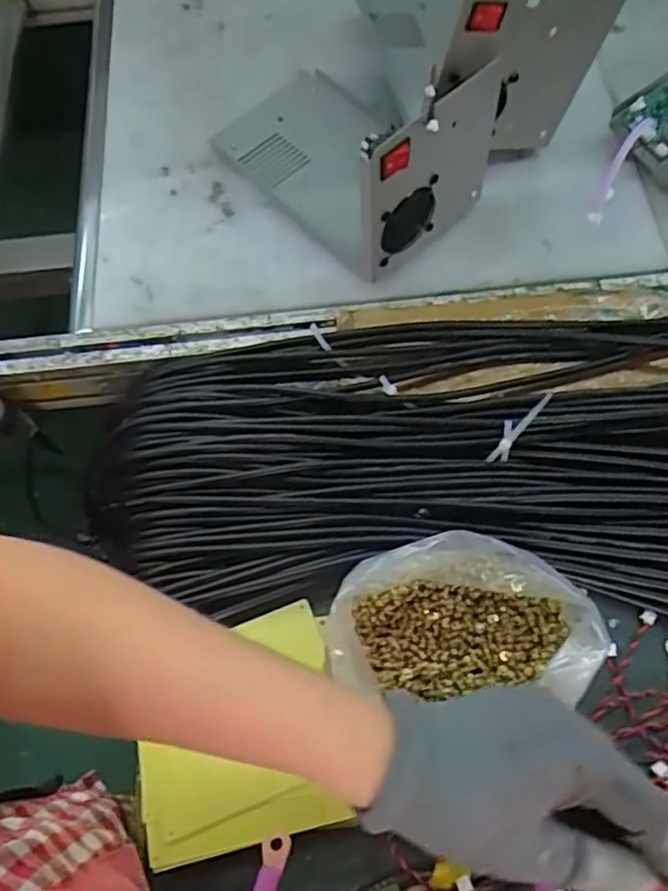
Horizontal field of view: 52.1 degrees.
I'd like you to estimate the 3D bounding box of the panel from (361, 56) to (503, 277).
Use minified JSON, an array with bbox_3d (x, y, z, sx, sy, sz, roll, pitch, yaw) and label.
[{"bbox_3d":[0.093,-0.247,0.632,0.164,0.171,0.016,-41,68,-15],"label":"panel"}]

